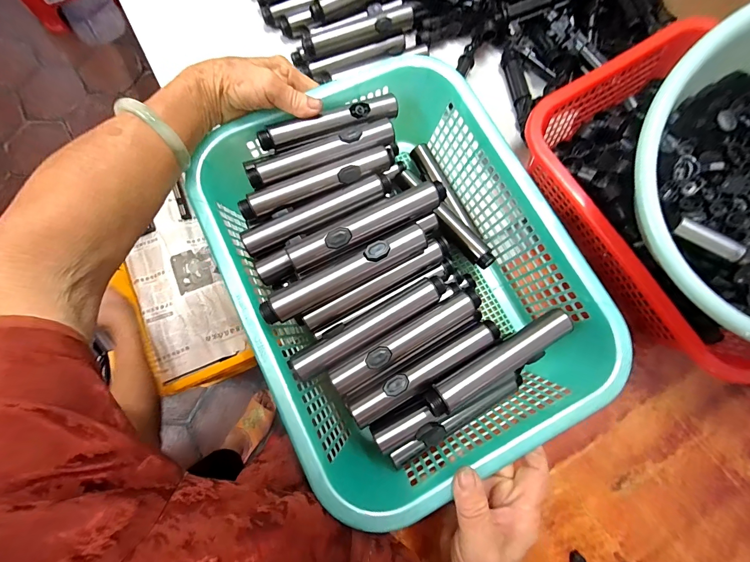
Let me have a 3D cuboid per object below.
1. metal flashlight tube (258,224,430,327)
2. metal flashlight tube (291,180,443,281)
[{"bbox_3d":[-0.026,-0.008,0.270,0.147,0.021,0.031,-27,80,-7],"label":"metal flashlight tube"},{"bbox_3d":[-0.004,-0.047,0.279,0.147,0.026,0.023,-29,80,-7],"label":"metal flashlight tube"}]

